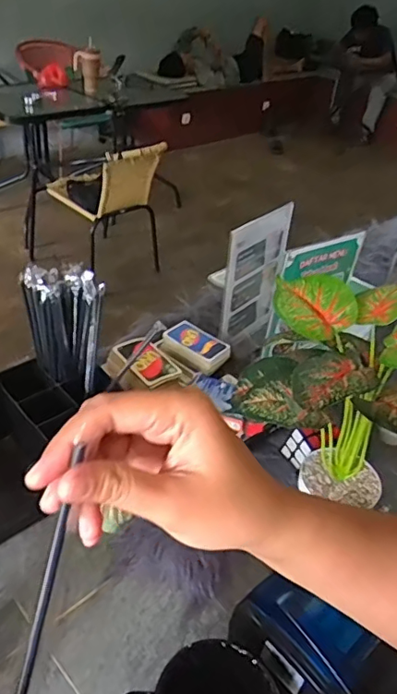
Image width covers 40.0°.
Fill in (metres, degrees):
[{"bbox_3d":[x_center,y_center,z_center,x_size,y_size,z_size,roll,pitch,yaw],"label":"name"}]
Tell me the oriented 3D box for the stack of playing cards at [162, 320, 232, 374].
[{"bbox_3d":[-0.001,-0.003,0.772,0.095,0.020,0.062,28,49,19],"label":"stack of playing cards"}]

